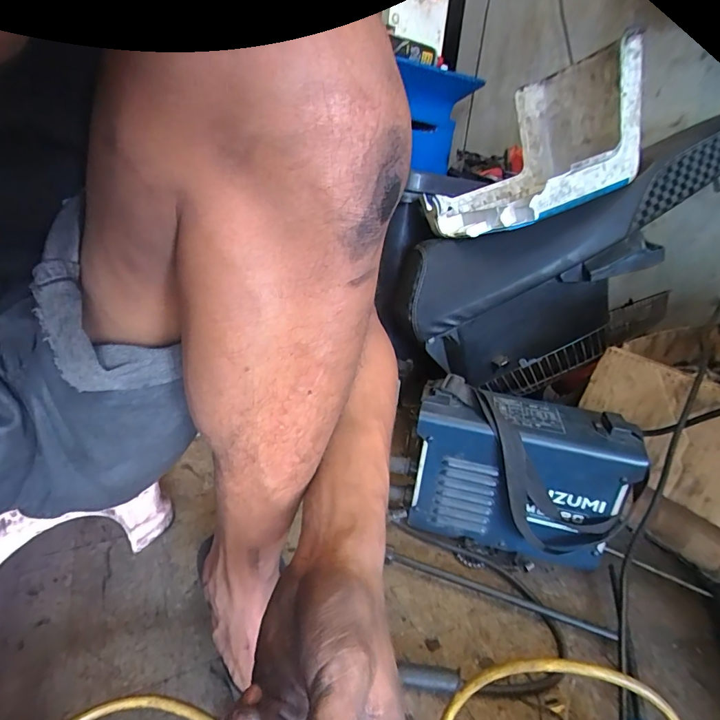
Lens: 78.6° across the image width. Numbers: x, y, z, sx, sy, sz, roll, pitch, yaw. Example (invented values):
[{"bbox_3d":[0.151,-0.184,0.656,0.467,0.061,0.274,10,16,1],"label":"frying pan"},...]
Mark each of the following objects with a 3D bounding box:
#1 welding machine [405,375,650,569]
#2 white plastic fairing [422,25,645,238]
[{"bbox_3d":[0.198,0.144,0.566,0.250,0.186,0.108,13,25,16],"label":"welding machine"},{"bbox_3d":[0.329,-0.372,0.752,0.237,0.287,0.301,24,29,35],"label":"white plastic fairing"}]

